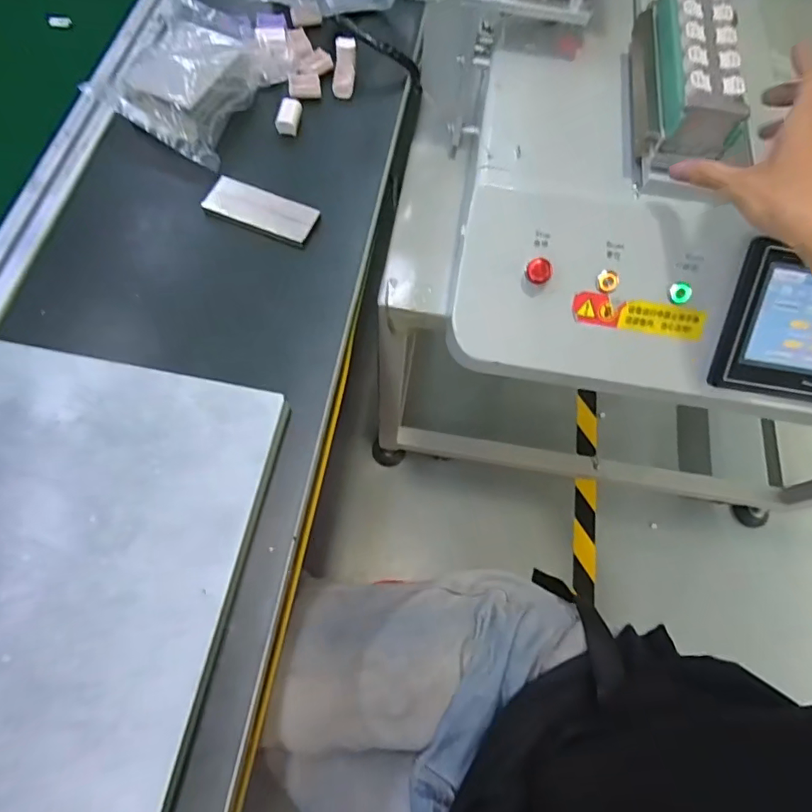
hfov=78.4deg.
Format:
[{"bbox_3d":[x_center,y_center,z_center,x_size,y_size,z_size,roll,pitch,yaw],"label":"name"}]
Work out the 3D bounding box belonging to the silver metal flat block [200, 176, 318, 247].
[{"bbox_3d":[-0.144,-0.195,0.491,0.108,0.006,0.047,22,68,7],"label":"silver metal flat block"}]

